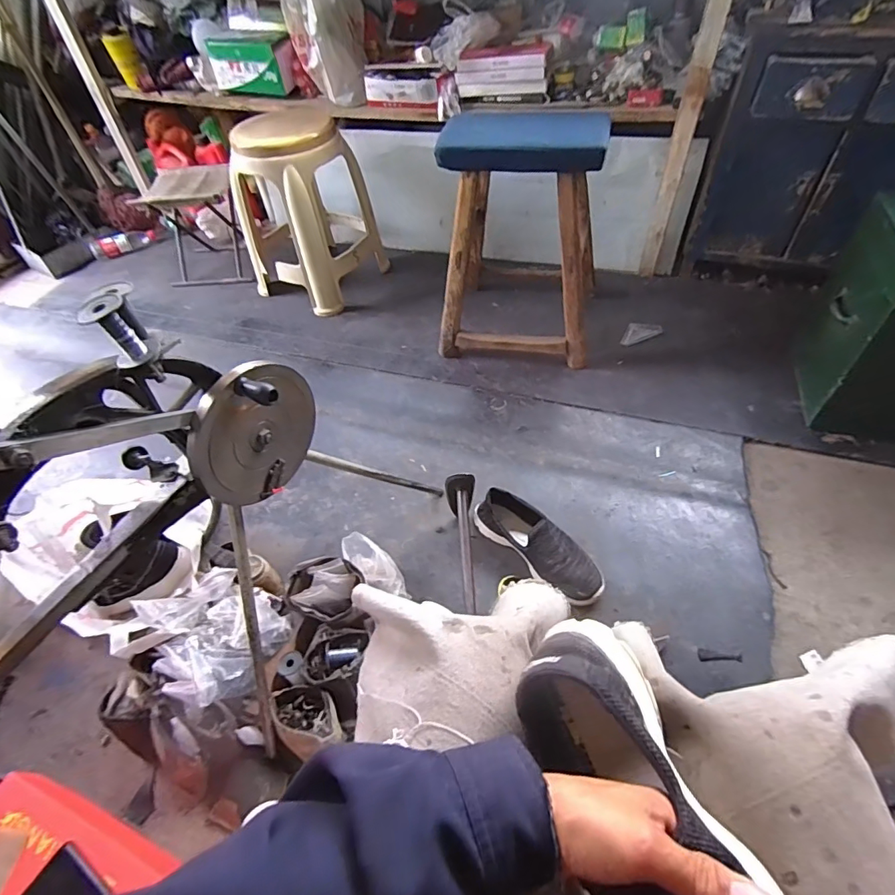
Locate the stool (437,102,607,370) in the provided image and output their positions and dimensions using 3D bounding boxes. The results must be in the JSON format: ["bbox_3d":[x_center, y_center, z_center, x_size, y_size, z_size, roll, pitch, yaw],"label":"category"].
[{"bbox_3d":[0.189,-0.499,1.159,0.358,0.467,0.359,10,54,12],"label":"stool"}]

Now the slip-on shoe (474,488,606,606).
[{"bbox_3d":[0.170,0.177,0.893,0.097,0.085,0.263,-38,58,-22],"label":"slip-on shoe"}]

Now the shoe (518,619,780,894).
[{"bbox_3d":[0.128,0.239,0.307,0.097,0.083,0.260,-17,49,-9],"label":"shoe"}]

